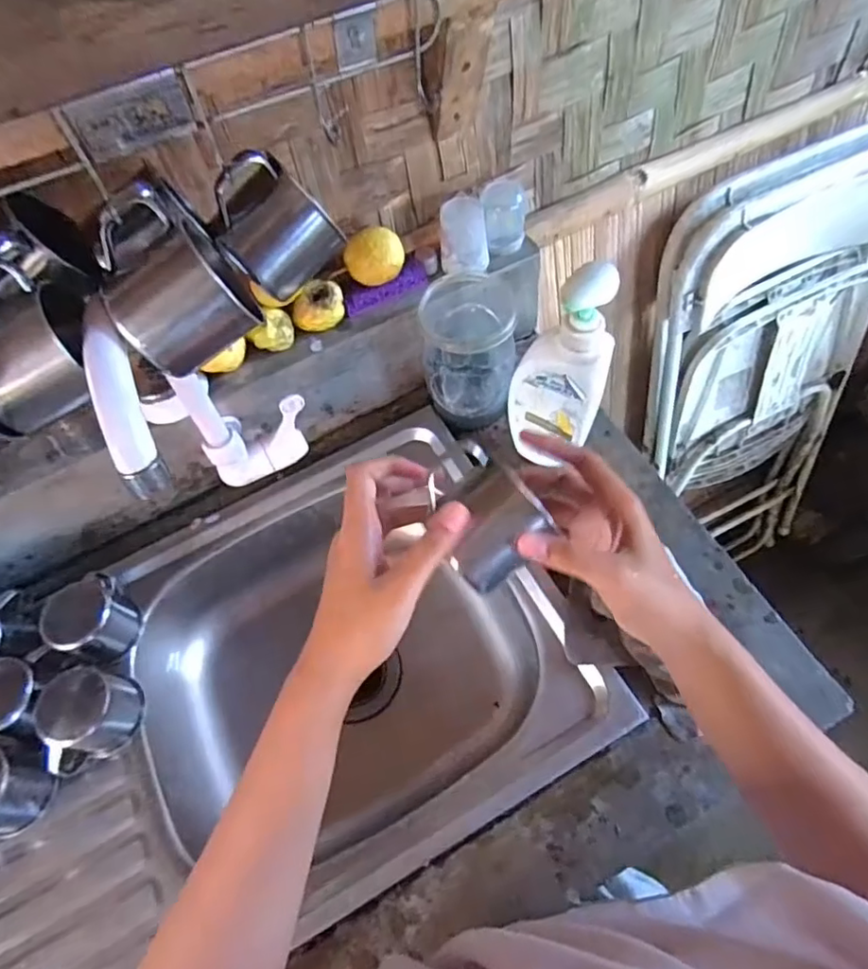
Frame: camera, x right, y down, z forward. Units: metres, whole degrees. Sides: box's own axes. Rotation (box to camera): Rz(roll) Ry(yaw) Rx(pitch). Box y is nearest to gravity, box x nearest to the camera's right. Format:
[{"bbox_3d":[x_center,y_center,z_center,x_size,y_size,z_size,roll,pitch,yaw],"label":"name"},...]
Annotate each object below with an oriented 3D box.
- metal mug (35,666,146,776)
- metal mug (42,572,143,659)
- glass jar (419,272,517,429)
[{"bbox_3d":[-0.315,0.214,0.522,0.062,0.077,0.073,-16,63,-5],"label":"metal mug"},{"bbox_3d":[-0.343,0.134,0.563,0.065,0.068,0.076,-40,67,-16],"label":"metal mug"},{"bbox_3d":[0.034,-0.148,0.627,0.091,0.138,0.108,-14,62,-4],"label":"glass jar"}]

